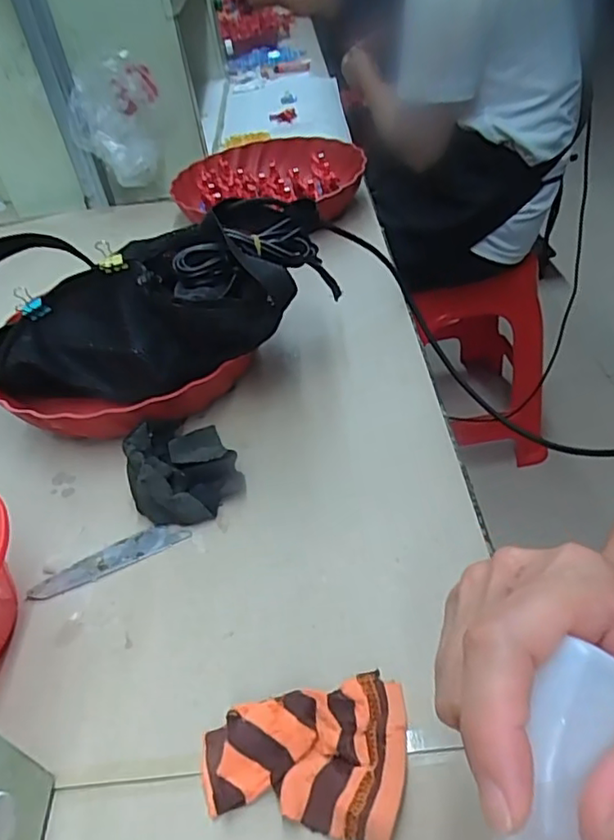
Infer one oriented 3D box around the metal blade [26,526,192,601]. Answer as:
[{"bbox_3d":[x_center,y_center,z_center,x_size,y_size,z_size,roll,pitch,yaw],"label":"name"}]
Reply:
[{"bbox_3d":[-0.132,0.094,0.404,0.106,0.004,0.021,-22,50,-14],"label":"metal blade"}]

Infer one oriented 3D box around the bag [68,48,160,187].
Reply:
[{"bbox_3d":[-0.253,-0.396,0.806,0.117,0.142,0.116,-16,42,-8],"label":"bag"}]

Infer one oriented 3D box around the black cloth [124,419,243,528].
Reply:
[{"bbox_3d":[-0.094,0.033,0.440,0.074,0.034,0.092,-23,44,-15],"label":"black cloth"}]

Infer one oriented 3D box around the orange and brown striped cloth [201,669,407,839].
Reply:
[{"bbox_3d":[-0.001,0.159,0.296,0.095,0.018,0.072,3,42,9],"label":"orange and brown striped cloth"}]

